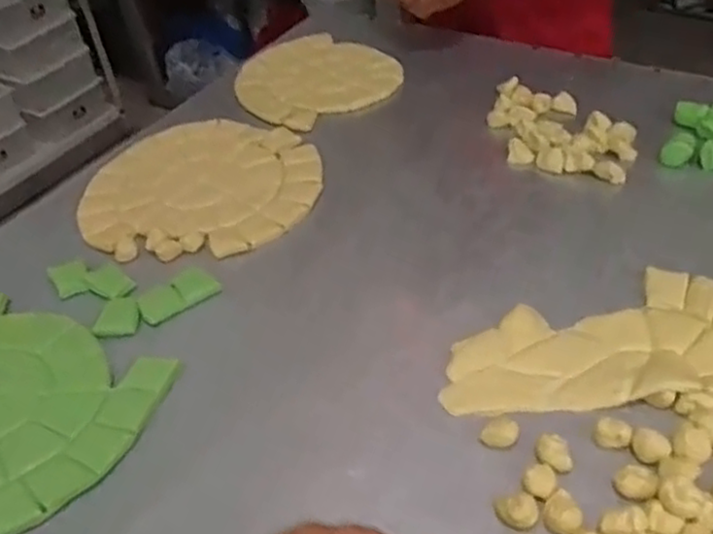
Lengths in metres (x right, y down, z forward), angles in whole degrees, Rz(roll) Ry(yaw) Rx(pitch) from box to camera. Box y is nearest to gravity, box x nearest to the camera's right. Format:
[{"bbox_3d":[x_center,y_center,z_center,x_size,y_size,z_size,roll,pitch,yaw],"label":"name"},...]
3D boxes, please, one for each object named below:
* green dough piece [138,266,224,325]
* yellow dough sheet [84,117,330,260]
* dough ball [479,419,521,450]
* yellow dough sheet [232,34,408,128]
[{"bbox_3d":[-0.196,0.031,0.771,0.087,0.011,0.051,-37,50,-28],"label":"green dough piece"},{"bbox_3d":[-0.200,-0.109,0.912,0.295,0.014,0.270,-4,43,3],"label":"yellow dough sheet"},{"bbox_3d":[0.122,0.141,0.598,0.031,0.012,0.022,-28,47,-22],"label":"dough ball"},{"bbox_3d":[-0.070,-0.300,1.115,0.248,0.017,0.242,-27,46,-21],"label":"yellow dough sheet"}]

